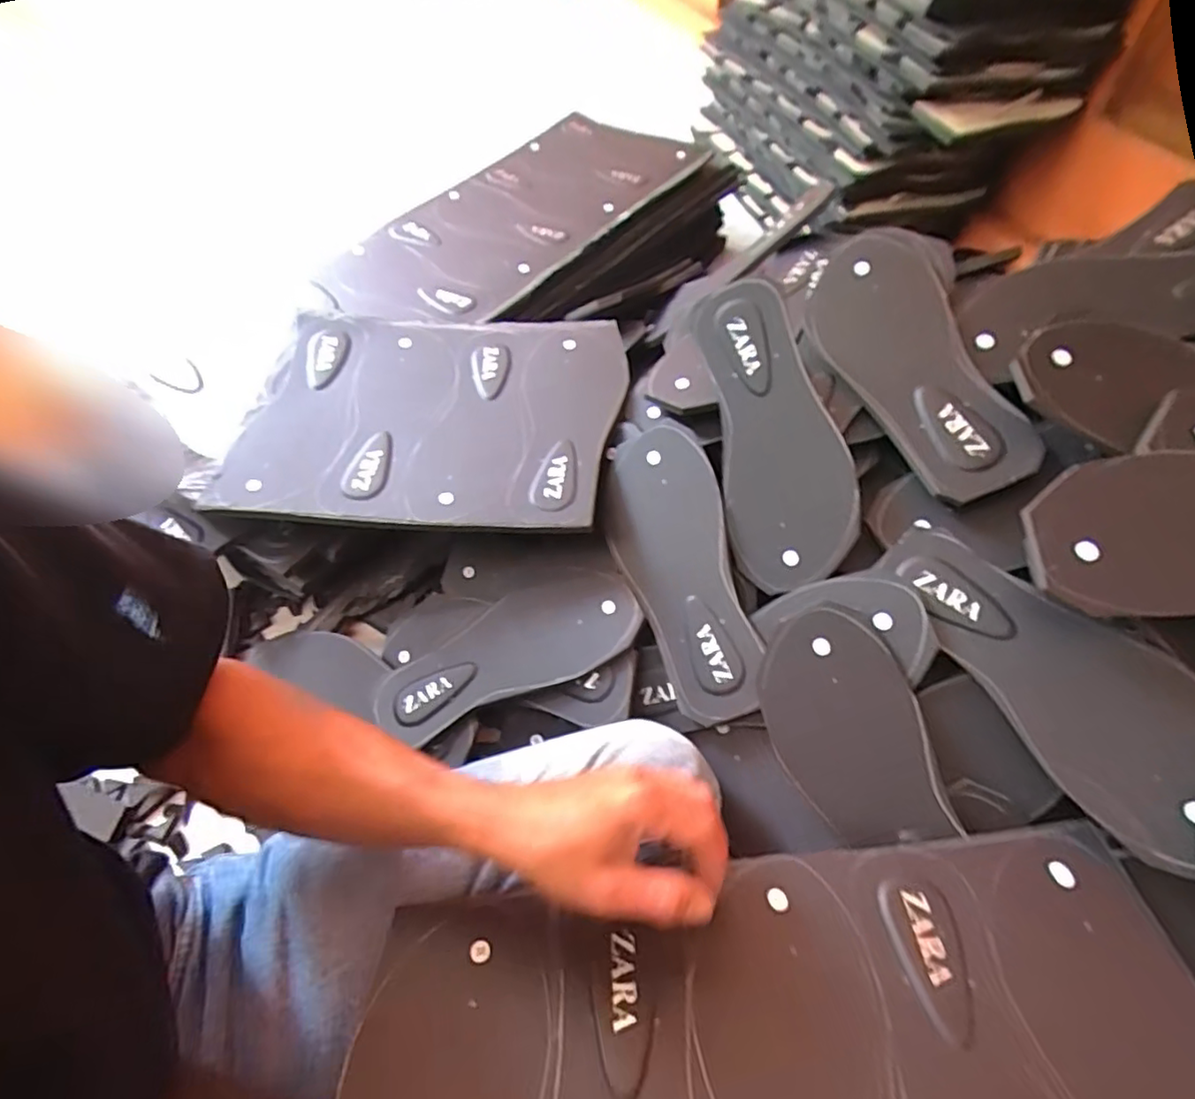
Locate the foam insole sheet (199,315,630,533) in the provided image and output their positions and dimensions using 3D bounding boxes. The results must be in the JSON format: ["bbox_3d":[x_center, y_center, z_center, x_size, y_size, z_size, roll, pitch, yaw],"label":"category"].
[{"bbox_3d":[-0.157,-0.135,0.578,0.356,0.025,0.261,4,55,4],"label":"foam insole sheet"}]

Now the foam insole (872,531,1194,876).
[{"bbox_3d":[0.306,0.083,0.409,0.100,0.014,0.246,-44,63,10],"label":"foam insole"}]

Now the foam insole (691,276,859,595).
[{"bbox_3d":[0.141,-0.094,0.483,0.095,0.013,0.242,-12,87,30],"label":"foam insole"}]

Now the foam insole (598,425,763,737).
[{"bbox_3d":[0.066,0.018,0.505,0.099,0.015,0.242,-21,70,24],"label":"foam insole"}]

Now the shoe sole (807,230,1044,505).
[{"bbox_3d":[0.245,-0.150,0.482,0.104,0.011,0.240,-19,69,18],"label":"shoe sole"}]

